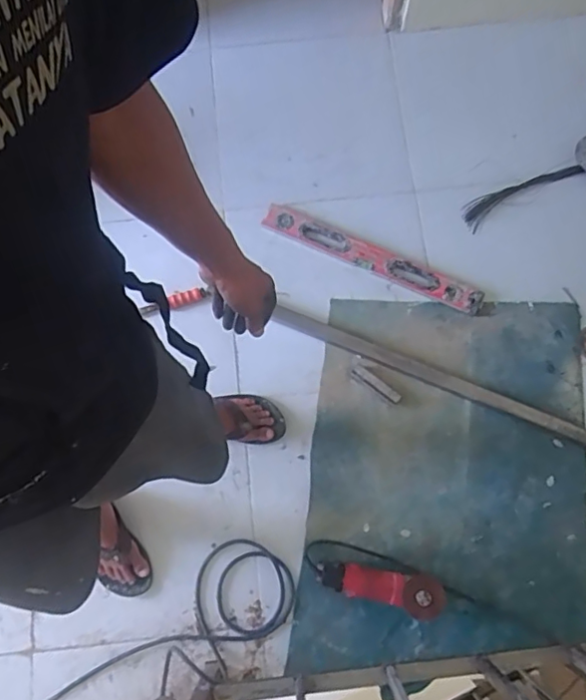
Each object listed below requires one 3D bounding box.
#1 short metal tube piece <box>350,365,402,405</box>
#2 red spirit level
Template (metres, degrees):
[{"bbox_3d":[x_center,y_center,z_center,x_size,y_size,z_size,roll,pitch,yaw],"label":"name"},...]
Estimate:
[{"bbox_3d":[0.196,0.084,1.367,0.130,0.036,0.029,39,79,9],"label":"short metal tube piece"},{"bbox_3d":[0.198,-0.230,1.446,0.575,0.031,0.065,24,77,6],"label":"red spirit level"}]

